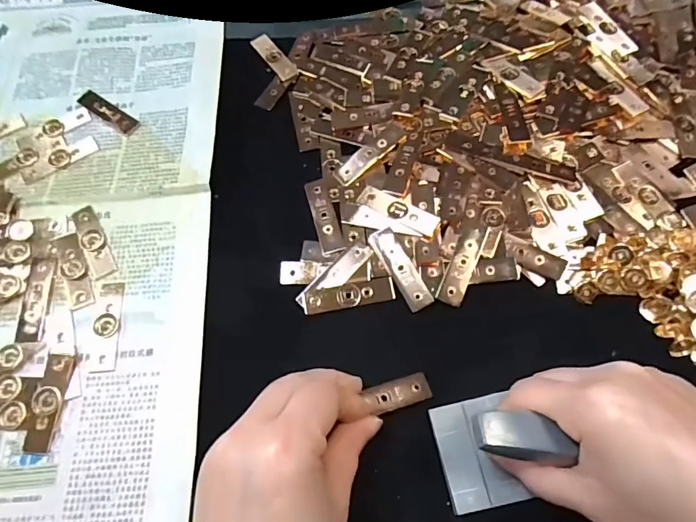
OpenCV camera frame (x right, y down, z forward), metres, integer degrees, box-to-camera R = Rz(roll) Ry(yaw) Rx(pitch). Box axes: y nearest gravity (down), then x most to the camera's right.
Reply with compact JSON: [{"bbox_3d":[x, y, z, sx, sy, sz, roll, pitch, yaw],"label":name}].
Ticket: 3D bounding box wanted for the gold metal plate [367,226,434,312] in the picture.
[{"bbox_3d":[0.035,0.005,0.304,0.016,0.004,0.060,-28,72,-3],"label":"gold metal plate"}]

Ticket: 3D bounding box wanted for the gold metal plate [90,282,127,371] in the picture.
[{"bbox_3d":[-0.158,0.042,0.298,0.017,0.004,0.058,-3,67,1],"label":"gold metal plate"}]

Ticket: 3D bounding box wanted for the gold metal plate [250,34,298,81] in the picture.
[{"bbox_3d":[-0.063,-0.173,0.384,0.016,0.004,0.057,-33,69,-11],"label":"gold metal plate"}]

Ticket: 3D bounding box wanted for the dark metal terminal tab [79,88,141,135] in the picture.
[{"bbox_3d":[-0.196,-0.122,0.372,0.062,0.004,0.015,33,72,15],"label":"dark metal terminal tab"}]

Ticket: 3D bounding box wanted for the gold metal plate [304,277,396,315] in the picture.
[{"bbox_3d":[0.001,0.023,0.300,0.059,0.004,0.016,-11,67,-2],"label":"gold metal plate"}]

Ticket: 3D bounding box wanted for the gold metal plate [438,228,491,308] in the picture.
[{"bbox_3d":[0.077,0.001,0.300,0.016,0.004,0.057,22,70,12],"label":"gold metal plate"}]

